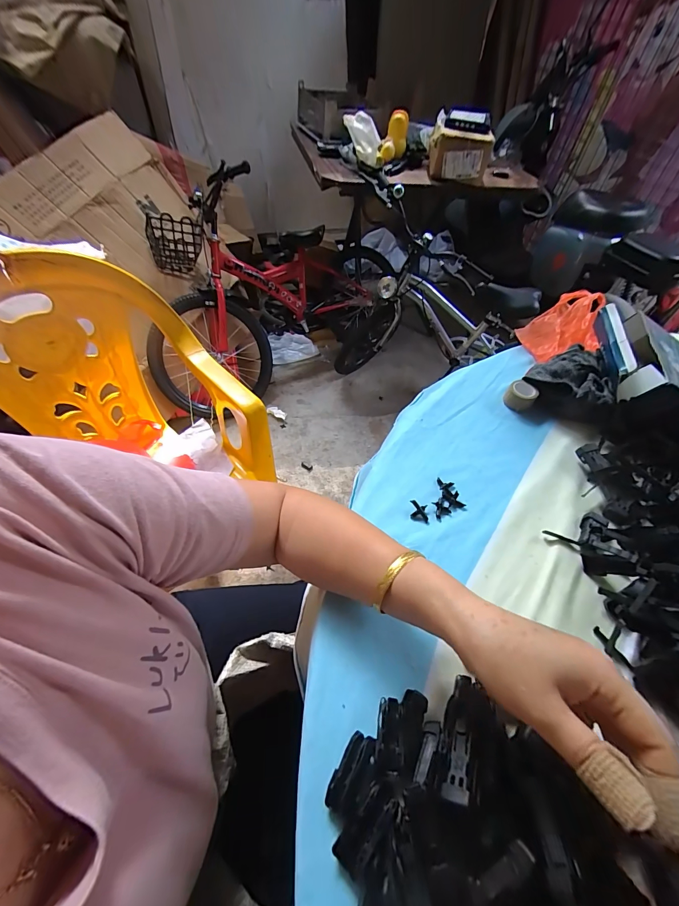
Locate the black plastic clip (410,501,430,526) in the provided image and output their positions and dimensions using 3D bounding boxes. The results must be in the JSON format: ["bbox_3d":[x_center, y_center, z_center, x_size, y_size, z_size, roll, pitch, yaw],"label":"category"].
[{"bbox_3d":[0.087,0.064,0.376,0.020,0.009,0.021,6,54,2],"label":"black plastic clip"}]

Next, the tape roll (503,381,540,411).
[{"bbox_3d":[0.245,-0.076,0.472,0.035,0.028,0.029,38,61,23],"label":"tape roll"}]

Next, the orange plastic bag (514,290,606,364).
[{"bbox_3d":[0.361,-0.200,0.550,0.147,0.056,0.103,-27,59,-20],"label":"orange plastic bag"}]

